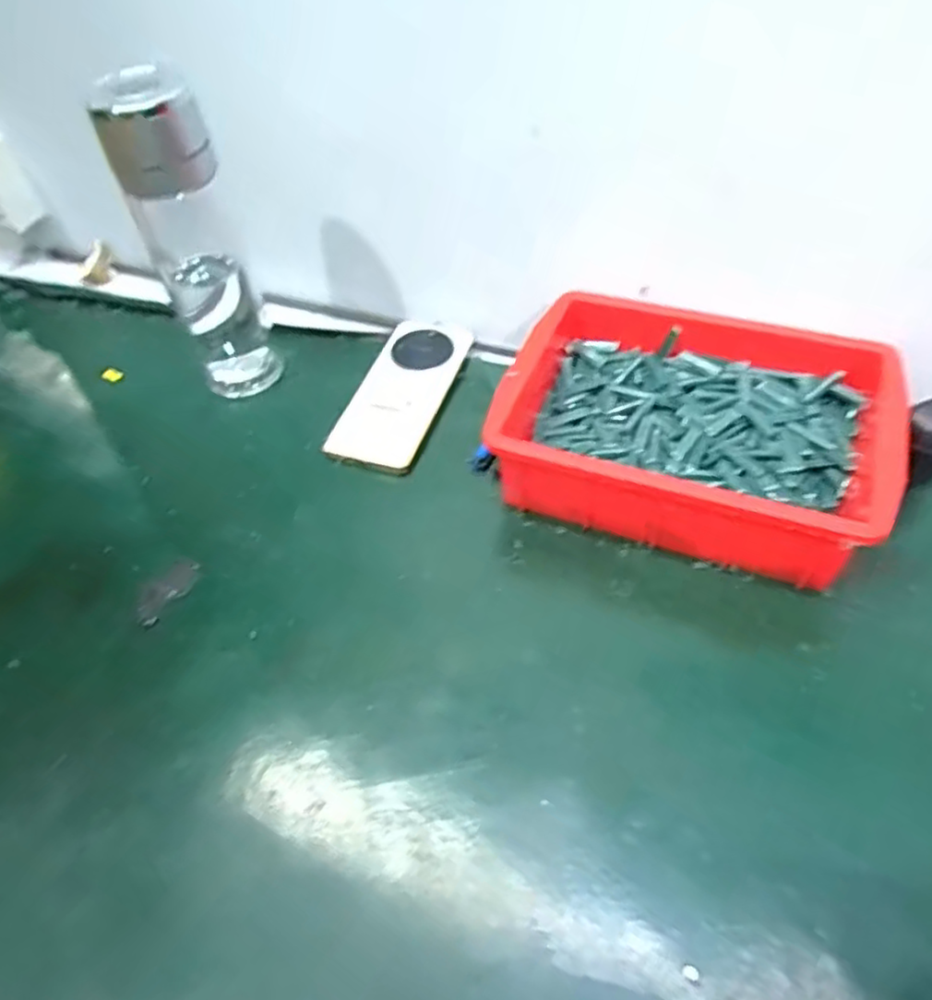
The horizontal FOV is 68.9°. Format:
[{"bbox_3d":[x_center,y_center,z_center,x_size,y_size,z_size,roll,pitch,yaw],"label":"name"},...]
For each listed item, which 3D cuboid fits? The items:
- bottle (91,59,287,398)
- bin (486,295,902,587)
[{"bbox_3d":[-0.210,-0.194,0.531,0.066,0.242,0.055,-27,53,-18],"label":"bottle"},{"bbox_3d":[0.153,-0.054,0.480,0.249,0.077,0.186,15,52,16],"label":"bin"}]

